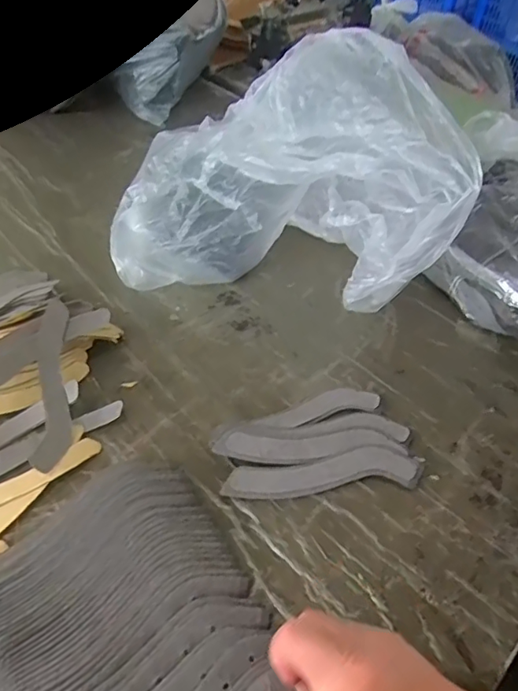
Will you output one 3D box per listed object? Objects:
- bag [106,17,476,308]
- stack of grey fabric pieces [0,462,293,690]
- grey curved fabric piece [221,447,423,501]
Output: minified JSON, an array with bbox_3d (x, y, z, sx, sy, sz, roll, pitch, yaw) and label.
[{"bbox_3d":[0.021,-0.193,0.562,0.323,0.220,0.244,8,48,1],"label":"bag"},{"bbox_3d":[-0.087,0.178,0.344,0.165,0.023,0.193,-24,55,-24],"label":"stack of grey fabric pieces"},{"bbox_3d":[0.052,0.103,0.441,0.160,0.010,0.037,-3,49,-8],"label":"grey curved fabric piece"}]

